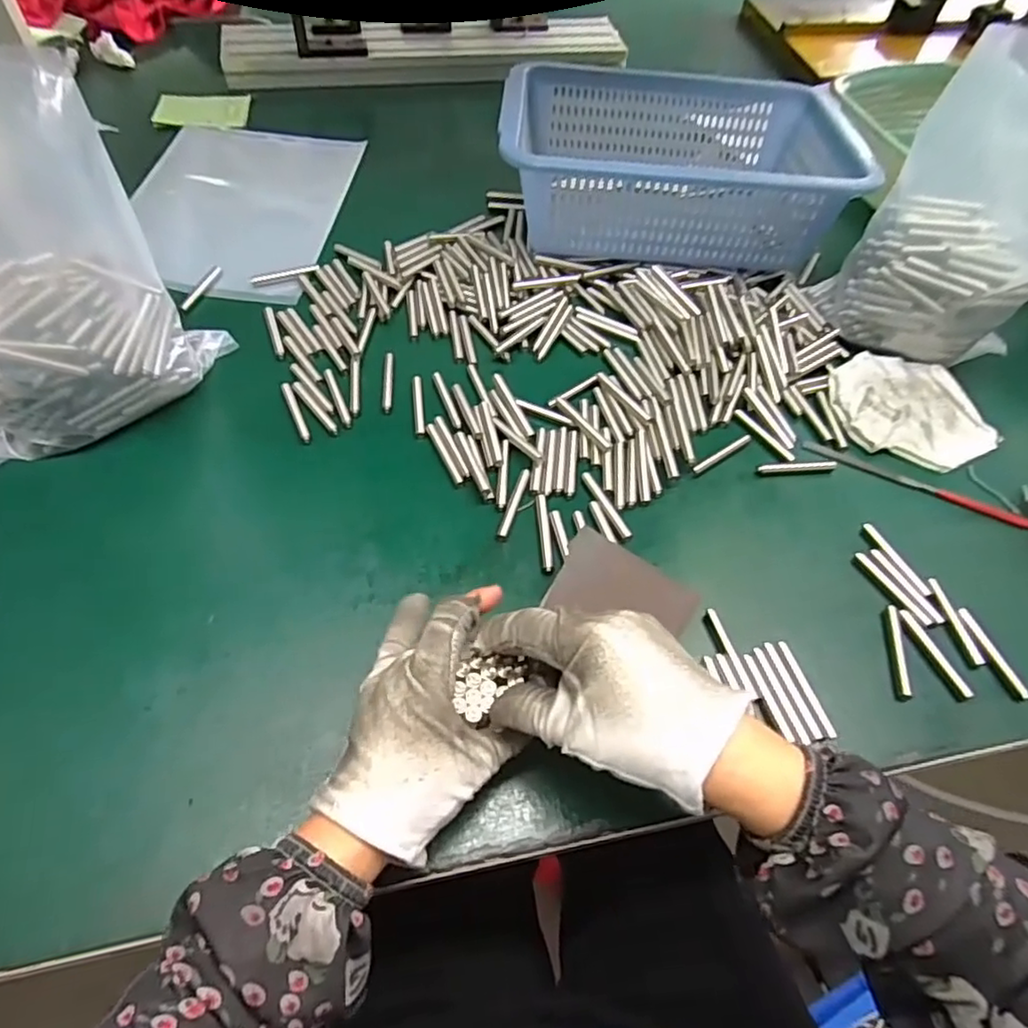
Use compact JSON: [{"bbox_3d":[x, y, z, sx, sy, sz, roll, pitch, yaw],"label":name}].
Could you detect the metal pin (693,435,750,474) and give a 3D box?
[{"bbox_3d":[0.152,-0.044,0.459,0.057,0.005,0.006,-30,63,-21],"label":"metal pin"}]

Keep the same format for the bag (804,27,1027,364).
[{"bbox_3d":[0.336,-0.211,0.461,0.141,0.212,0.069,37,62,19],"label":"bag"}]

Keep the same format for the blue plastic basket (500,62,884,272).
[{"bbox_3d":[0.145,-0.328,0.586,0.303,0.095,0.229,5,57,0],"label":"blue plastic basket"}]

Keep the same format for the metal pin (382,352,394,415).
[{"bbox_3d":[-0.097,-0.101,0.483,0.008,0.004,0.061,-1,57,-4],"label":"metal pin"}]

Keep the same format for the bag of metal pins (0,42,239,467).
[{"bbox_3d":[-0.285,-0.148,0.373,0.100,0.218,0.164,23,58,11],"label":"bag of metal pins"}]

